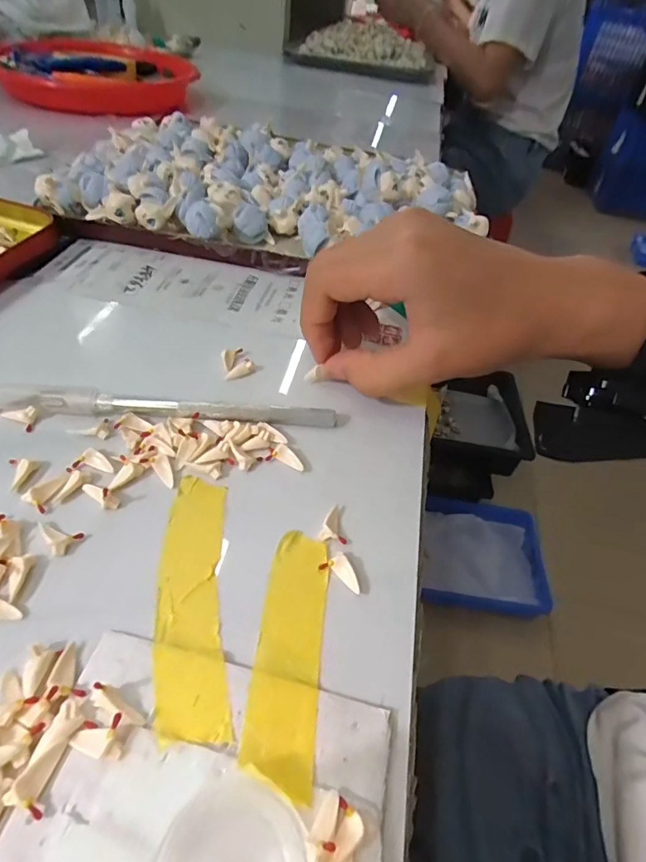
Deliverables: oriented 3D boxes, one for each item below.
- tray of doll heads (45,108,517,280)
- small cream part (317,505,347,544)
[{"bbox_3d":[-0.025,-0.190,0.374,0.296,0.032,0.204,9,45,0],"label":"tray of doll heads"},{"bbox_3d":[0.005,0.035,0.186,0.010,0.007,0.015,12,45,3],"label":"small cream part"}]

